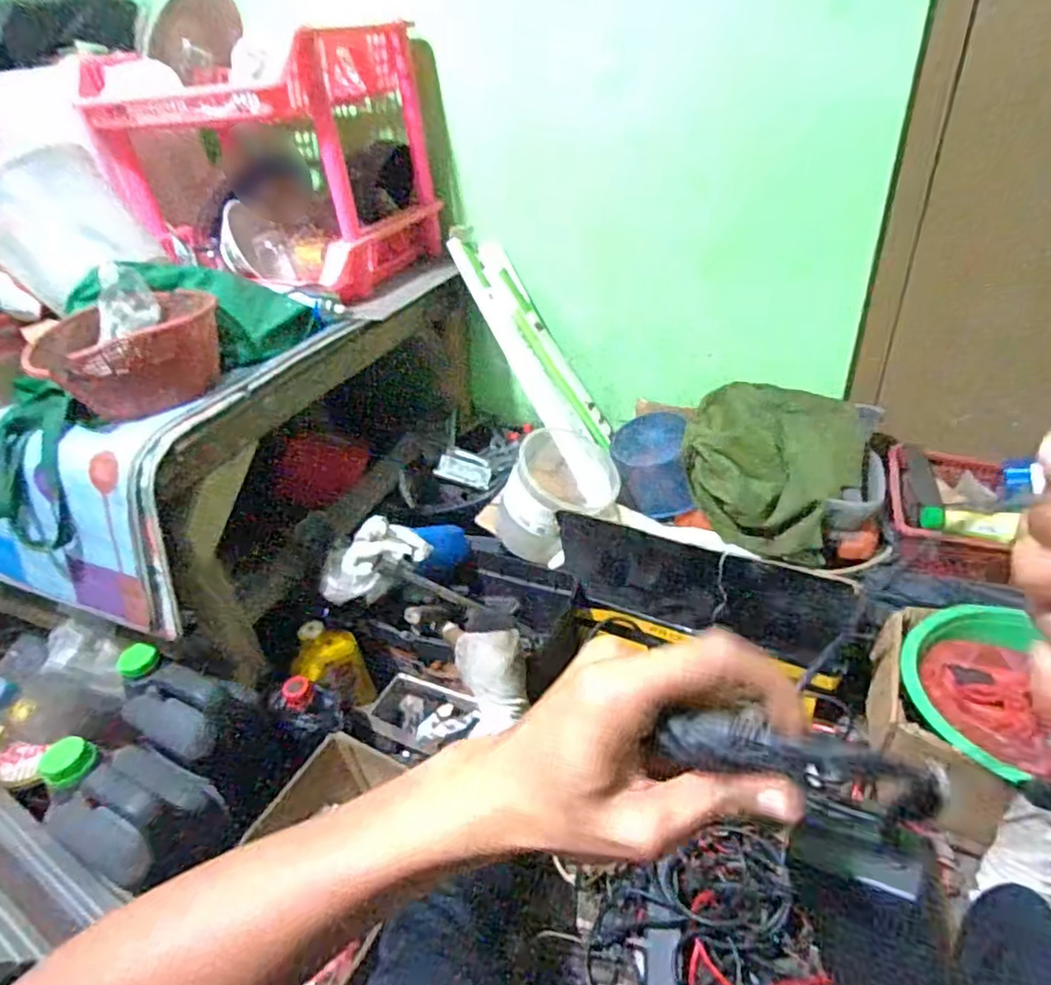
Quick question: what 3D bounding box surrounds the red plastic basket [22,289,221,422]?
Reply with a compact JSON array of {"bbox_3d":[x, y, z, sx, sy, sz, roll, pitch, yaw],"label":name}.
[{"bbox_3d":[-0.475,-0.167,0.770,0.202,0.089,0.127,-21,38,-20],"label":"red plastic basket"}]

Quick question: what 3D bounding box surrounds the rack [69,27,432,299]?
[{"bbox_3d":[-0.411,-0.542,1.049,0.425,0.326,0.355,13,39,25],"label":"rack"}]

